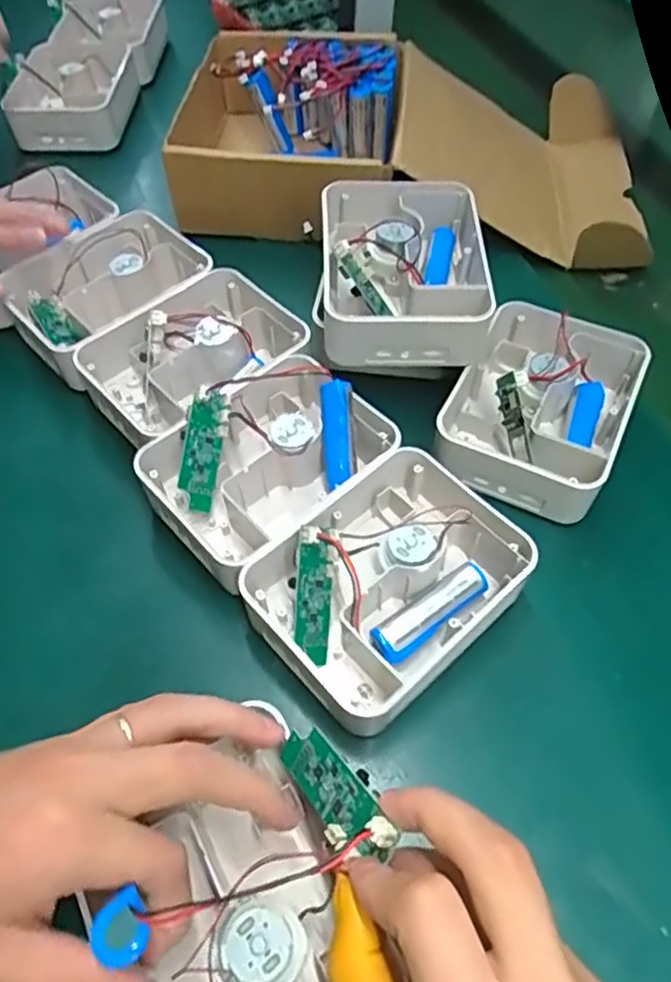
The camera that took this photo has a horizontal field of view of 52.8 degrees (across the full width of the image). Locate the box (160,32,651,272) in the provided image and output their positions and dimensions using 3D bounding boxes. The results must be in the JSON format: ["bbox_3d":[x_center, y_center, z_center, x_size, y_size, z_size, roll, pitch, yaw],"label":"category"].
[{"bbox_3d":[0.068,-0.300,0.581,0.384,0.083,0.222,5,57,2],"label":"box"}]

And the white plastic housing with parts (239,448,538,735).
[{"bbox_3d":[0.032,0.047,0.353,0.133,0.042,0.101,-36,62,-22],"label":"white plastic housing with parts"}]

